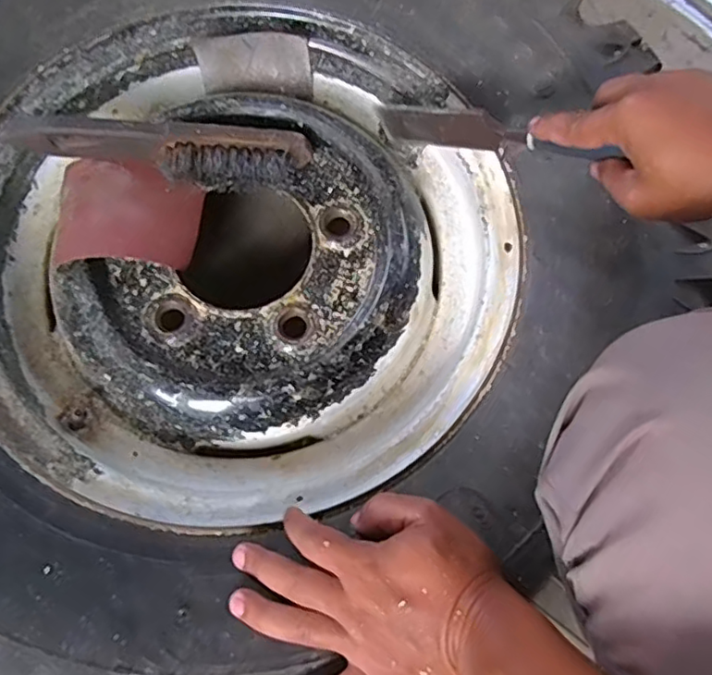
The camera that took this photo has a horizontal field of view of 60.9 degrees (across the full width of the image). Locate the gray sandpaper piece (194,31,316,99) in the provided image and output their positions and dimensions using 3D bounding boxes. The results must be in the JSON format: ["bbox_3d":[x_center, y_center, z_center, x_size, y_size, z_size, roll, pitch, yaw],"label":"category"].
[{"bbox_3d":[-0.091,-0.251,0.549,0.102,0.059,0.012,0,56,-10],"label":"gray sandpaper piece"}]

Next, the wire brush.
[{"bbox_3d":[-0.153,-0.148,0.491,0.228,0.052,0.054,-1,72,-3],"label":"wire brush"}]

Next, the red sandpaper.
[{"bbox_3d":[-0.183,-0.102,0.487,0.112,0.029,0.089,-2,72,-2],"label":"red sandpaper"}]

